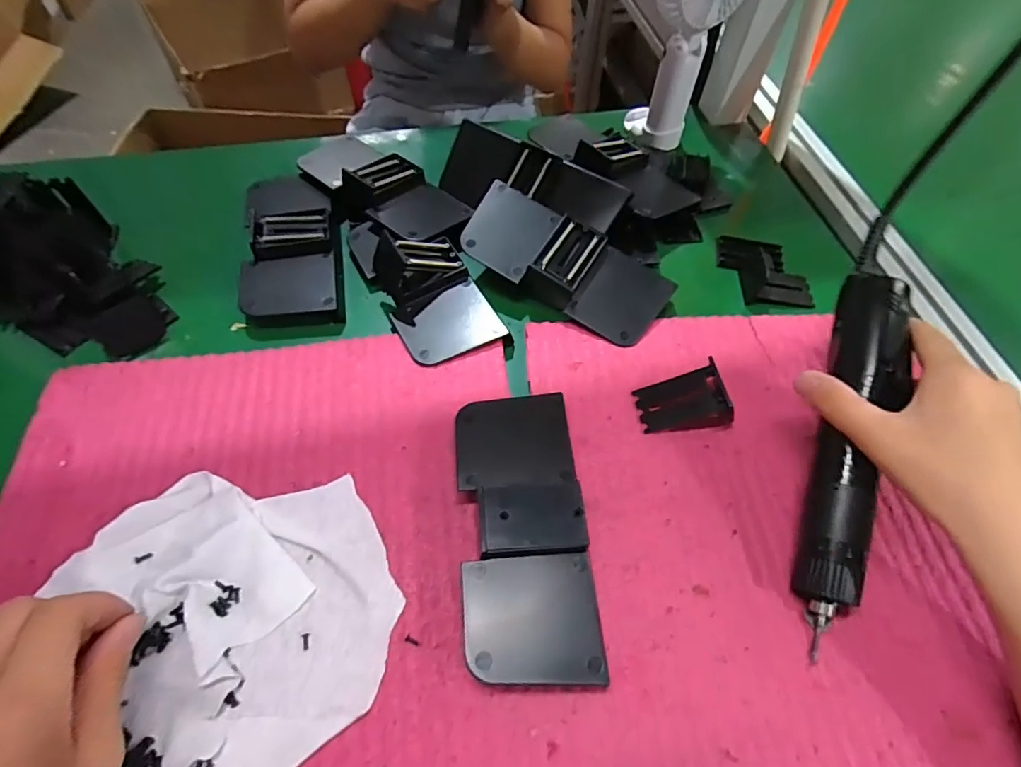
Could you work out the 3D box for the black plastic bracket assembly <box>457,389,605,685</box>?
[{"bbox_3d":[0.007,0.080,0.301,0.070,0.031,0.159,-3,59,-4],"label":"black plastic bracket assembly"}]

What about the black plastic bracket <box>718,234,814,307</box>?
[{"bbox_3d":[0.217,-0.102,0.438,0.069,0.036,0.076,2,59,-2],"label":"black plastic bracket"}]

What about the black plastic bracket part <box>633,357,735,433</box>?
[{"bbox_3d":[0.118,0.009,0.353,0.060,0.029,0.035,-5,59,-6],"label":"black plastic bracket part"}]

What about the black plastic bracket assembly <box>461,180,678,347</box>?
[{"bbox_3d":[0.045,-0.096,0.411,0.163,0.035,0.078,26,61,12],"label":"black plastic bracket assembly"}]

